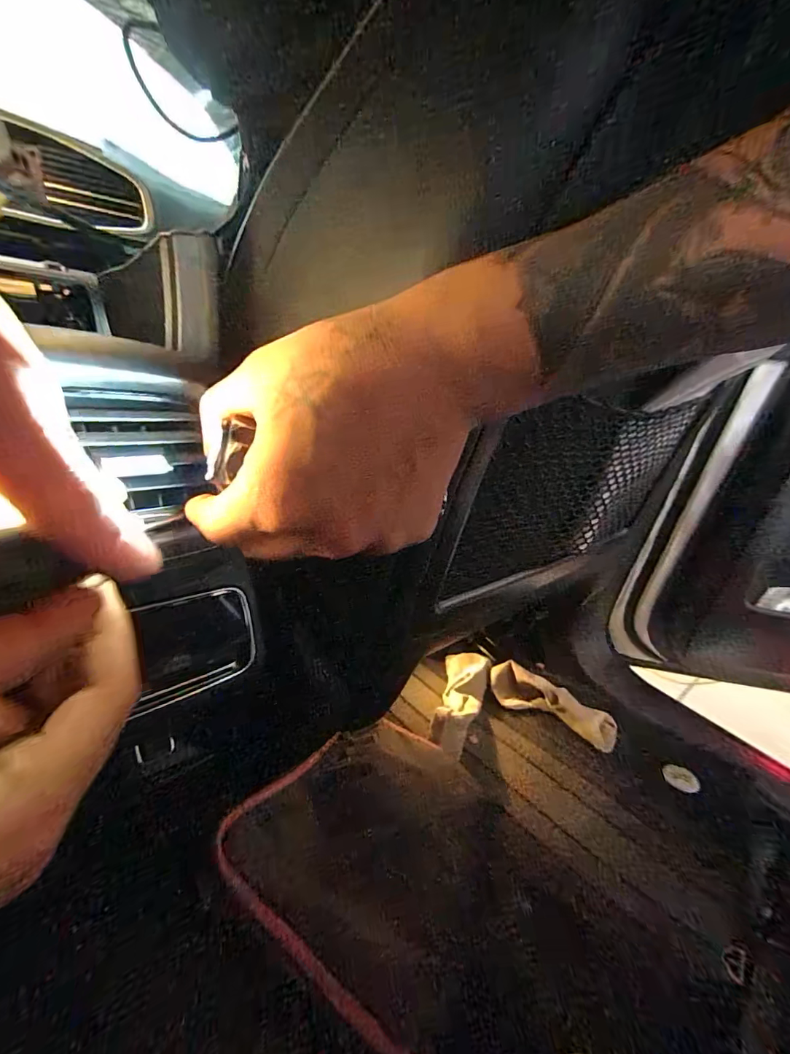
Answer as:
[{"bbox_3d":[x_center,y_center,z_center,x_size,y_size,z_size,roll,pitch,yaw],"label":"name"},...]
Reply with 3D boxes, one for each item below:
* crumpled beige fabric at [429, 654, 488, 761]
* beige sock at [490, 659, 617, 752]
[{"bbox_3d":[0.096,0.265,0.654,0.070,0.044,0.210,13,23,13],"label":"crumpled beige fabric"},{"bbox_3d":[0.245,0.275,0.677,0.195,0.048,0.059,17,24,22],"label":"beige sock"}]

